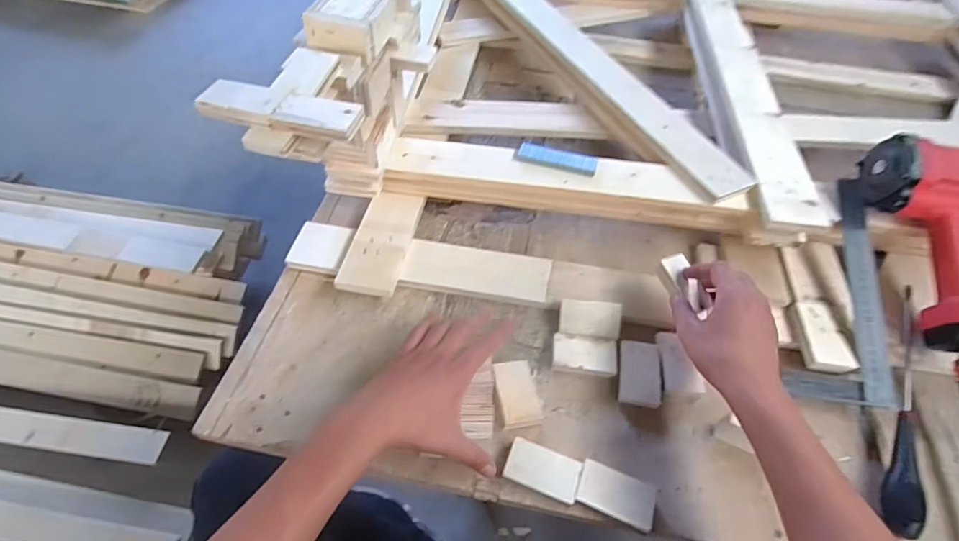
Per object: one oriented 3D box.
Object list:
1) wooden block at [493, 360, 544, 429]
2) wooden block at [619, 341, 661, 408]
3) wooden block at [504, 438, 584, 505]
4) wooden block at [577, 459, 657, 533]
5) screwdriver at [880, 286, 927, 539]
[{"bbox_3d":[0.041,0.135,0.505,0.047,0.019,0.072,-8,55,-8],"label":"wooden block"},{"bbox_3d":[0.180,0.117,0.523,0.044,0.015,0.073,10,55,4],"label":"wooden block"},{"bbox_3d":[0.062,0.198,0.457,0.069,0.019,0.041,19,56,11],"label":"wooden block"},{"bbox_3d":[0.131,0.218,0.445,0.071,0.024,0.043,18,56,10],"label":"wooden block"},{"bbox_3d":[0.469,0.141,0.510,0.029,0.033,0.303,27,58,16],"label":"screwdriver"}]

